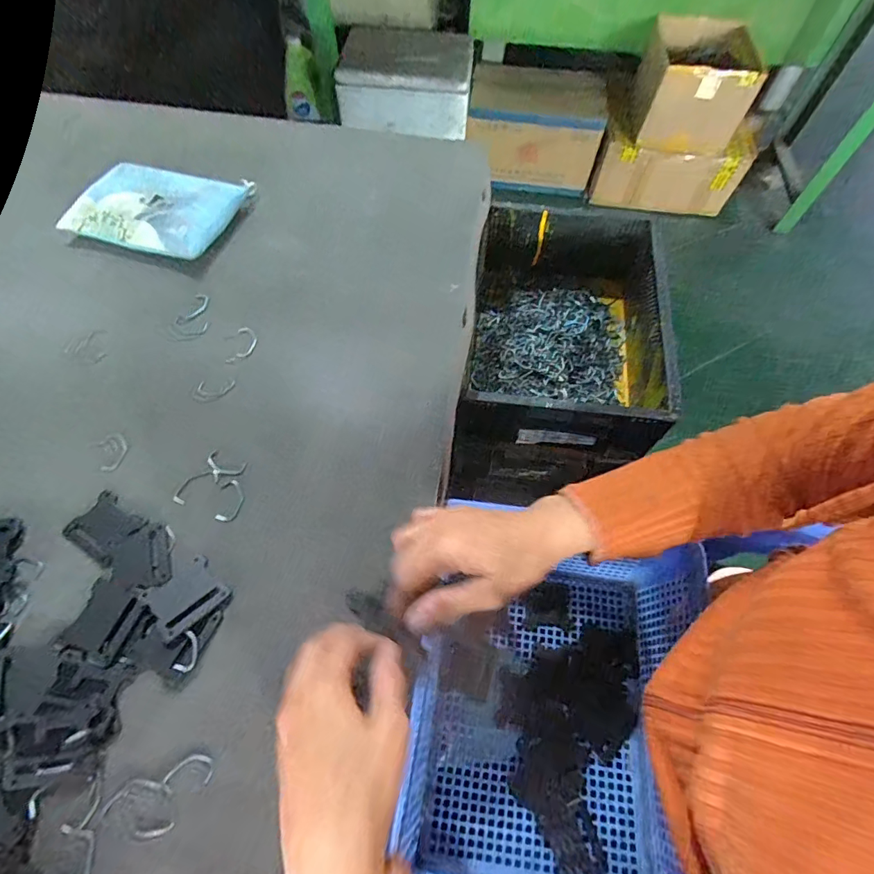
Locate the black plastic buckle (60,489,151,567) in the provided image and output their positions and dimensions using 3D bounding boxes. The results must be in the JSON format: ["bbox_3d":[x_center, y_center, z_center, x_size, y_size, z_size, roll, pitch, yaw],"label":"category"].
[{"bbox_3d":[-0.263,0.071,0.362,0.052,0.004,0.043,29,66,14],"label":"black plastic buckle"}]

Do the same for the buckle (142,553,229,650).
[{"bbox_3d":[-0.185,0.116,0.334,0.048,0.004,0.050,40,69,18],"label":"buckle"}]

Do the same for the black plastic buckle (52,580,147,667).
[{"bbox_3d":[-0.236,0.130,0.323,0.043,0.004,0.050,17,64,8],"label":"black plastic buckle"}]

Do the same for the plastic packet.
[{"bbox_3d":[-0.312,-0.258,0.513,0.165,0.034,0.127,13,63,6],"label":"plastic packet"}]

